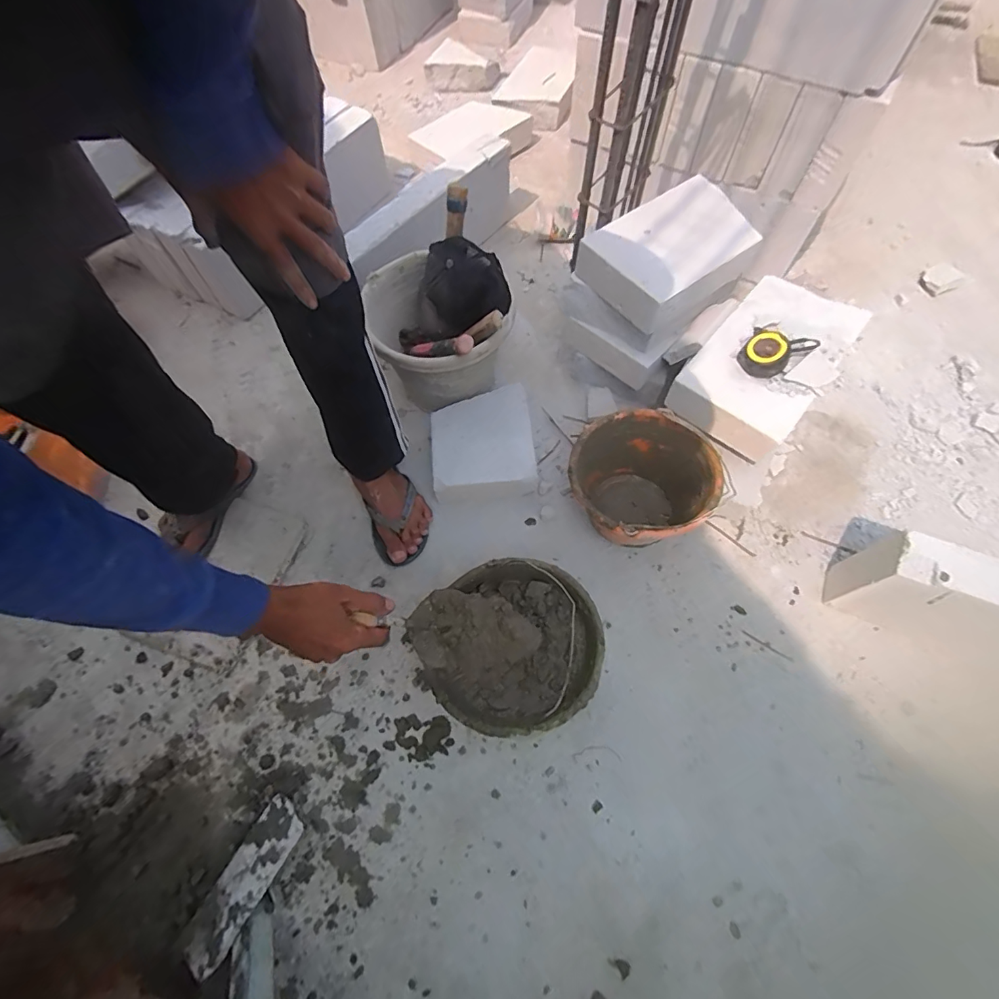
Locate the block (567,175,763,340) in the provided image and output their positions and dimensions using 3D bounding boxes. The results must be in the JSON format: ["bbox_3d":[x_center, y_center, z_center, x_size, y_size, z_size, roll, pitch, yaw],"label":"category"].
[{"bbox_3d":[0.321,-0.463,0.898,0.305,0.083,0.217,-35,69,-14],"label":"block"}]

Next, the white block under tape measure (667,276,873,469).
[{"bbox_3d":[0.481,-0.250,0.876,0.208,0.088,0.354,38,72,17],"label":"white block under tape measure"}]

